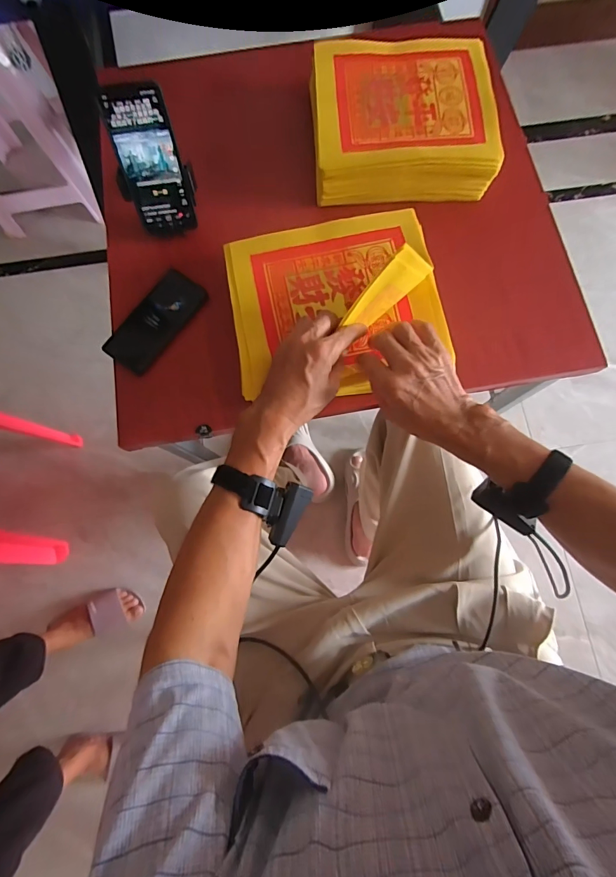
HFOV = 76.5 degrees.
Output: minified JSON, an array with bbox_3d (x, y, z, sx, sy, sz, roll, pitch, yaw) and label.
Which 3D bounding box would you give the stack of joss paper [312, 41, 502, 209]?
[{"bbox_3d":[0.139,-0.483,0.594,0.266,0.060,0.231,-5,77,-1],"label":"stack of joss paper"}]

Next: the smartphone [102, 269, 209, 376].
[{"bbox_3d":[-0.221,-0.172,0.569,0.070,0.009,0.161,35,80,8],"label":"smartphone"}]

